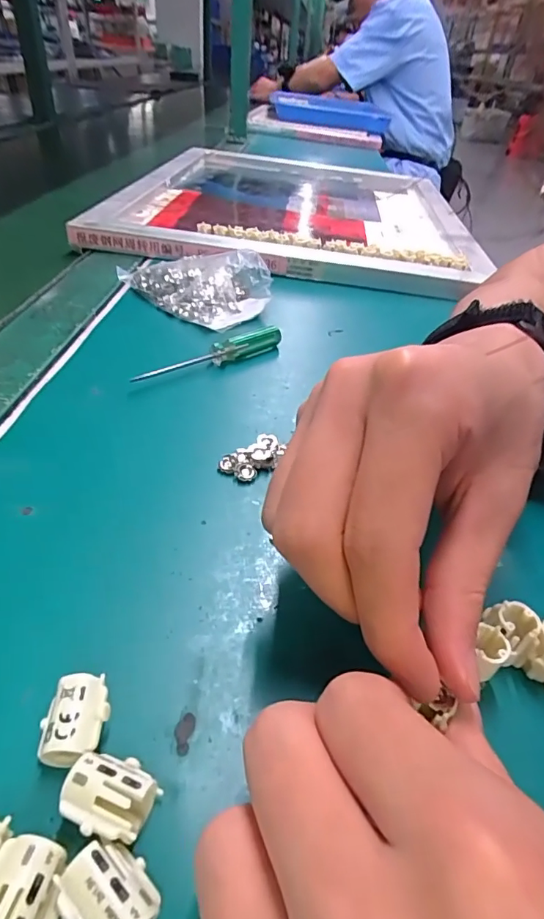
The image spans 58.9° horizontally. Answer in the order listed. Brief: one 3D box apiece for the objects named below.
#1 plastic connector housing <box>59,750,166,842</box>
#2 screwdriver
[{"bbox_3d":[-0.043,0.092,0.130,0.023,0.014,0.017,14,42,11],"label":"plastic connector housing"},{"bbox_3d":[-0.038,-0.068,0.318,0.114,0.011,0.010,-29,51,-33],"label":"screwdriver"}]

